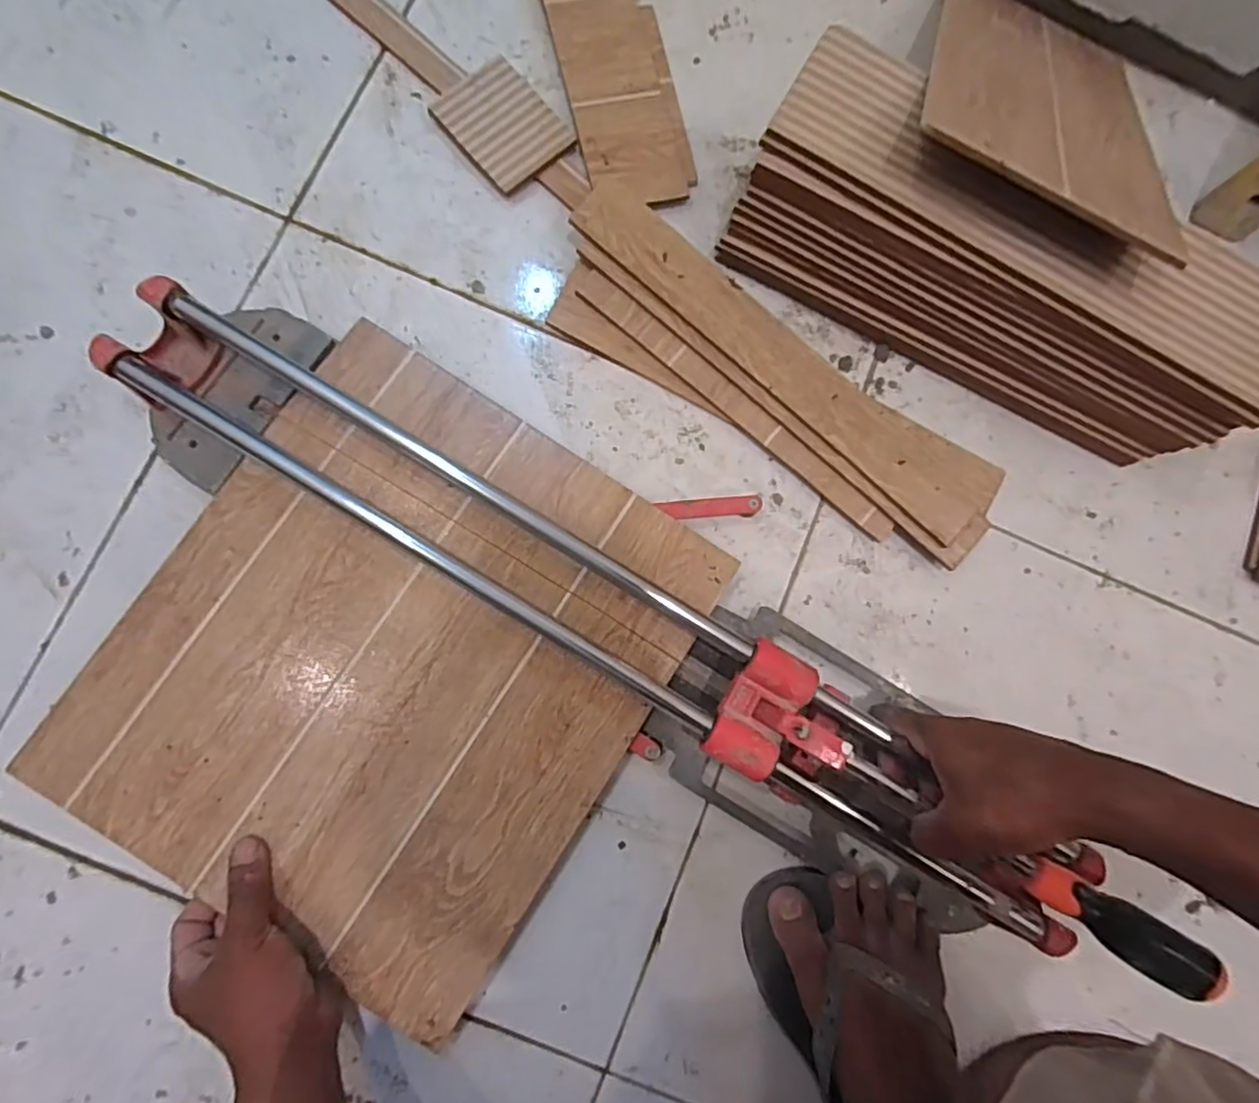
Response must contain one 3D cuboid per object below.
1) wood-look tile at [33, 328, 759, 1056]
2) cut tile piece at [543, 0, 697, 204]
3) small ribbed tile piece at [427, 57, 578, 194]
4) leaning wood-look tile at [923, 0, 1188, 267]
[{"bbox_3d":[-0.166,0.077,0.466,0.342,0.010,0.387,33,80,1],"label":"wood-look tile"},{"bbox_3d":[-0.009,-0.409,0.561,0.094,0.010,0.235,-11,82,-10],"label":"cut tile piece"},{"bbox_3d":[-0.106,-0.359,0.544,0.078,0.006,0.095,-42,93,-5],"label":"small ribbed tile piece"},{"bbox_3d":[0.321,-0.357,0.500,0.184,0.013,0.386,24,55,-1],"label":"leaning wood-look tile"}]

